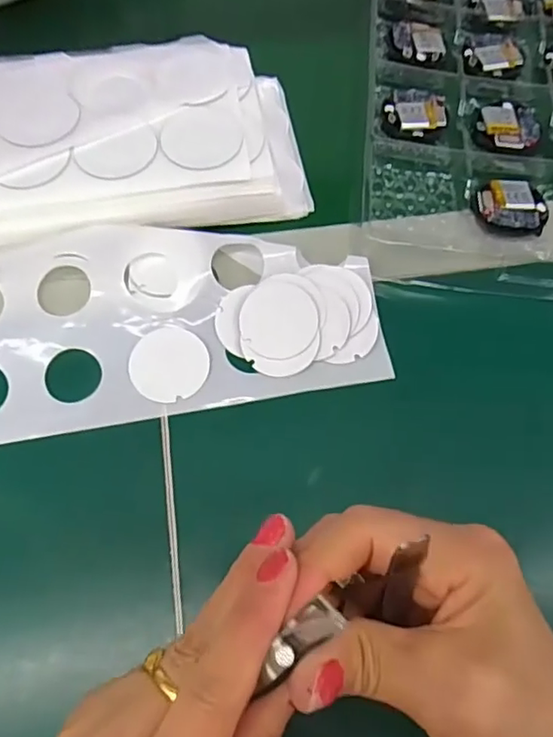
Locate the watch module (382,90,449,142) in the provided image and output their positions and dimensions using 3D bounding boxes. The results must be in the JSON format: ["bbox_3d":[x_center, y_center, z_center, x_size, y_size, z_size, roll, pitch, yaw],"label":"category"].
[{"bbox_3d":[0.089,-0.163,0.368,0.041,0.008,0.041,5,66,1],"label":"watch module"}]

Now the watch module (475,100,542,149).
[{"bbox_3d":[0.148,-0.157,0.369,0.041,0.004,0.037,4,66,1],"label":"watch module"}]

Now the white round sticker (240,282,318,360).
[{"bbox_3d":[0.002,-0.027,0.304,0.040,0.005,0.041,9,66,3],"label":"white round sticker"}]

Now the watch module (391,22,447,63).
[{"bbox_3d":[0.098,-0.226,0.397,0.037,0.005,0.037,8,66,3],"label":"watch module"}]

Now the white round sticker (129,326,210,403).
[{"bbox_3d":[-0.055,-0.002,0.297,0.040,0.004,0.038,0,66,-1],"label":"white round sticker"}]

